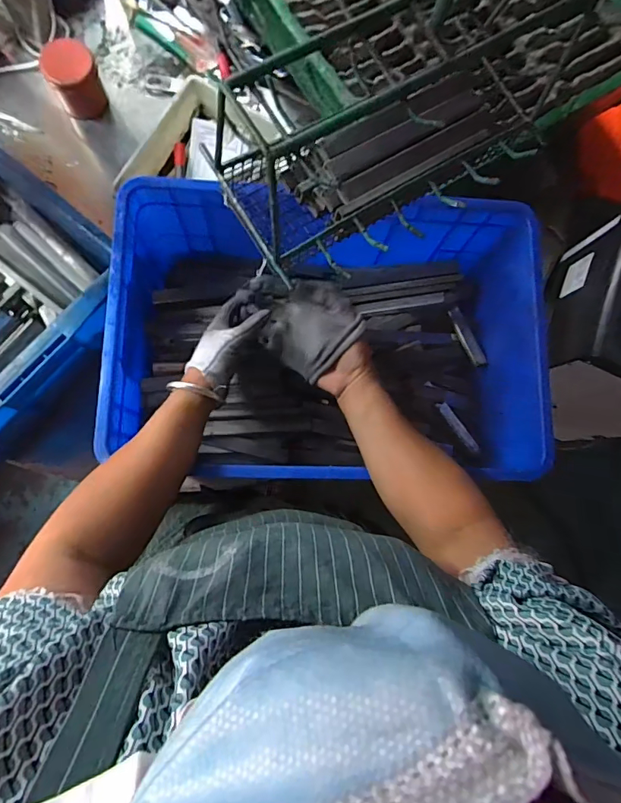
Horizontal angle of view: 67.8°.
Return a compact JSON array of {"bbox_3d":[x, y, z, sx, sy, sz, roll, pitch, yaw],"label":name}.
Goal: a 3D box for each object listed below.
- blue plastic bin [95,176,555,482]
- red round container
[{"bbox_3d":[0.023,-0.084,0.634,0.528,0.178,0.345,2,82,-6],"label":"blue plastic bin"},{"bbox_3d":[-0.376,-0.513,0.740,0.075,0.072,0.081,1,82,-6],"label":"red round container"}]

